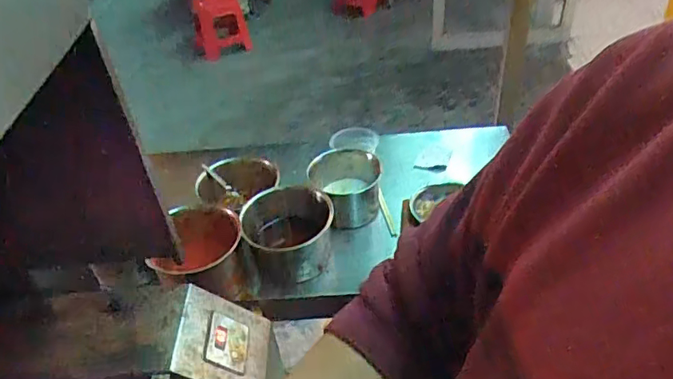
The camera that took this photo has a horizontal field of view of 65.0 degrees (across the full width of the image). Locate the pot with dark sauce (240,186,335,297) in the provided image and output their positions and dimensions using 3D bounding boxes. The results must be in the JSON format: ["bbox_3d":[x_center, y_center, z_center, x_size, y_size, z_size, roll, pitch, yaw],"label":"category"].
[{"bbox_3d":[-0.079,0.083,0.897,0.149,0.097,0.159,-3,40,2],"label":"pot with dark sauce"}]

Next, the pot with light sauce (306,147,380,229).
[{"bbox_3d":[0.017,-0.005,1.000,0.130,0.097,0.136,-3,40,2],"label":"pot with light sauce"}]

